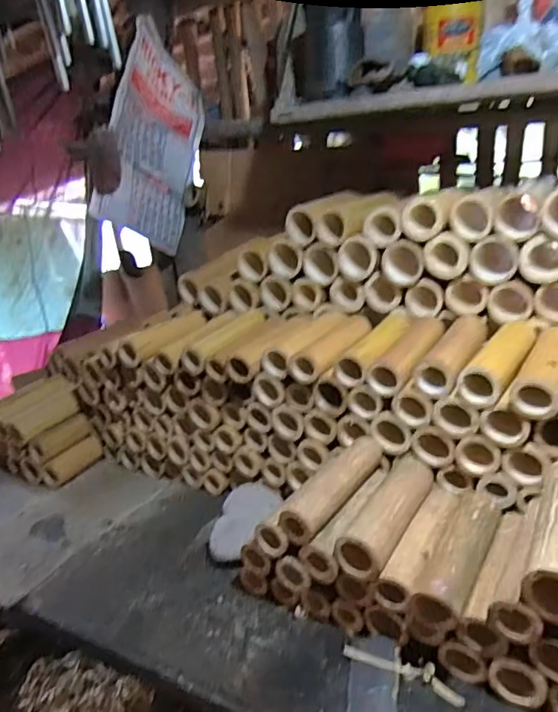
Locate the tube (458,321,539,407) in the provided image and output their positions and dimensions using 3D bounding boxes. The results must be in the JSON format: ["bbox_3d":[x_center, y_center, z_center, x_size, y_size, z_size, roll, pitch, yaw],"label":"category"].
[{"bbox_3d":[0.286,0.002,0.689,0.051,0.043,0.184,11,31,36],"label":"tube"}]

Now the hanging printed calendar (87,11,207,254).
[{"bbox_3d":[-0.264,-0.451,1.149,0.033,0.398,0.264,7,-5,26],"label":"hanging printed calendar"}]

